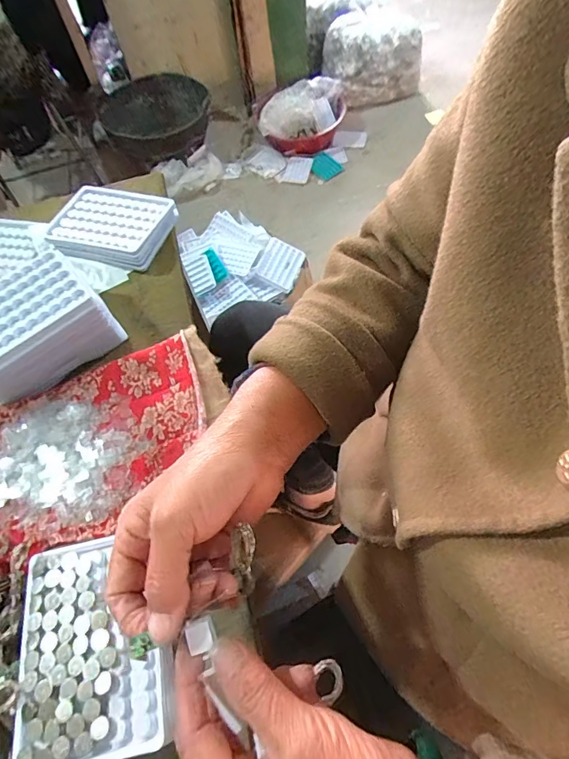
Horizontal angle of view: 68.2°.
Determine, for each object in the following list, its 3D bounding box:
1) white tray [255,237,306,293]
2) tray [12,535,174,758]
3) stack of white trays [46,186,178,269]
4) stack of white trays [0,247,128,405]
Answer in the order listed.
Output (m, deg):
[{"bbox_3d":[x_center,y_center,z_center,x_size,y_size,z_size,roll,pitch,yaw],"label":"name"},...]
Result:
[{"bbox_3d":[-0.009,-0.274,0.988,0.093,0.011,0.119,26,67,-3],"label":"white tray"},{"bbox_3d":[-0.128,0.176,0.281,0.096,0.011,0.128,-10,61,-5],"label":"tray"},{"bbox_3d":[-0.204,-0.181,0.488,0.141,0.023,0.096,16,62,10],"label":"stack of white trays"},{"bbox_3d":[-0.239,-0.047,0.399,0.127,0.062,0.088,-39,66,-16],"label":"stack of white trays"}]

